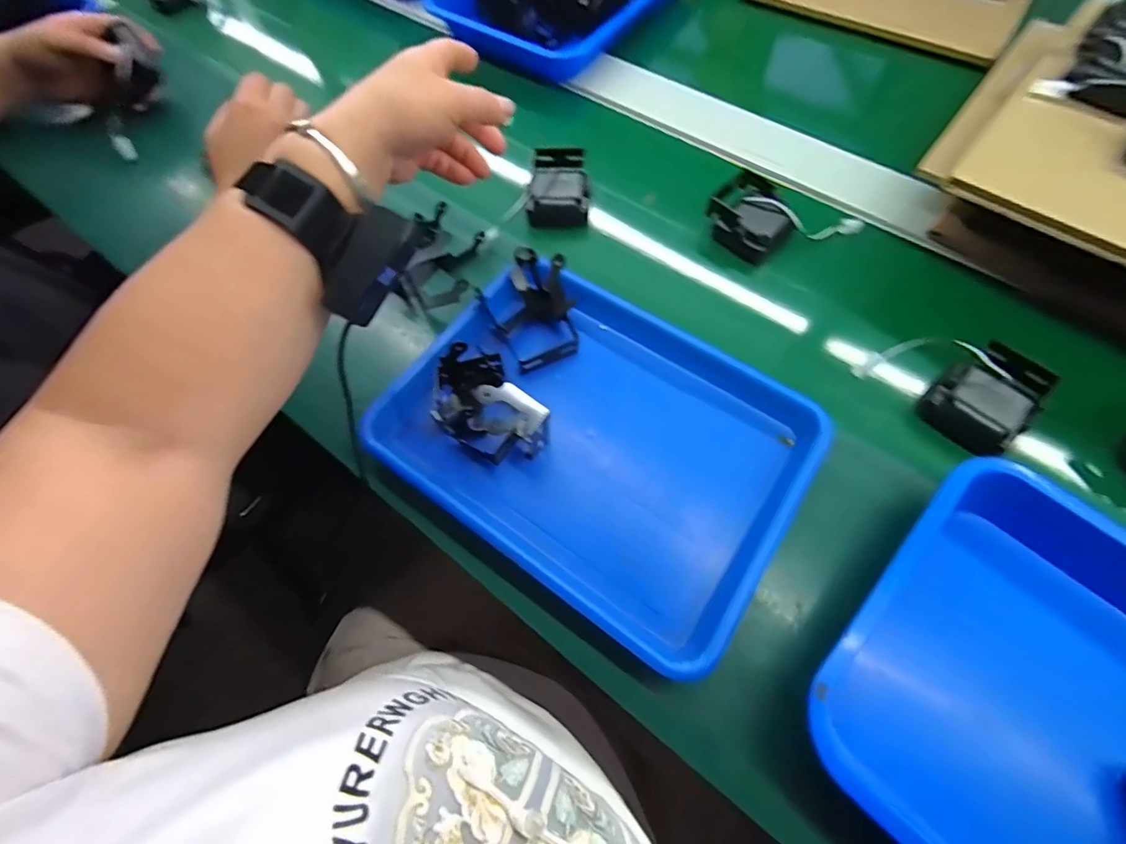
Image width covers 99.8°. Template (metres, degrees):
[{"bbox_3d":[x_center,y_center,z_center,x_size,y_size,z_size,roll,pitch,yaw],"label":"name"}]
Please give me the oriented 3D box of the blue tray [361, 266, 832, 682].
[{"bbox_3d":[0.031,0.009,0.409,0.319,0.046,0.248,33,70,16],"label":"blue tray"}]

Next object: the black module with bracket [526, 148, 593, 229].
[{"bbox_3d":[-0.003,-0.264,0.536,0.070,0.040,0.078,3,65,3],"label":"black module with bracket"}]

